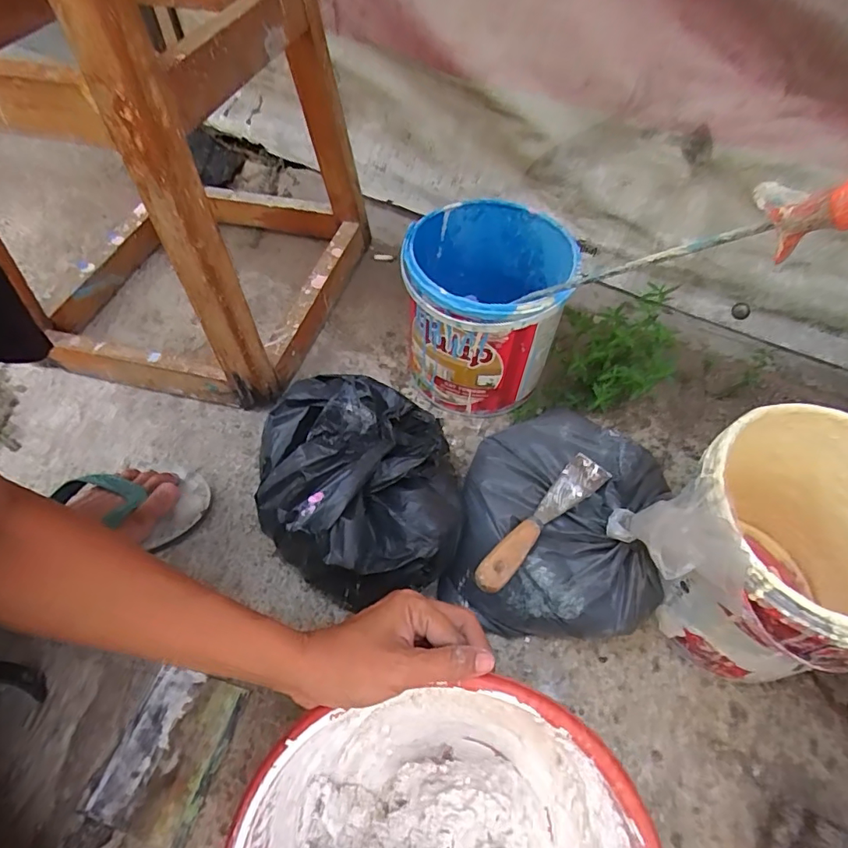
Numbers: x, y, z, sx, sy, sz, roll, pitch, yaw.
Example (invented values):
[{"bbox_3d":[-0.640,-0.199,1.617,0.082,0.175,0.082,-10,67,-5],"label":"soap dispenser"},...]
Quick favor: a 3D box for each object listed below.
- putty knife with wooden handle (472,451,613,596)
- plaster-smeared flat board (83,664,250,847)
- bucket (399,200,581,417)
[{"bbox_3d":[0.108,0.088,0.472,0.171,0.018,0.034,-39,64,-23],"label":"putty knife with wooden handle"},{"bbox_3d":[-0.215,0.276,0.432,0.086,0.006,0.115,14,56,8],"label":"plaster-smeared flat board"},{"bbox_3d":[0.068,-0.129,0.610,0.179,0.177,0.201,10,55,6],"label":"bucket"}]

